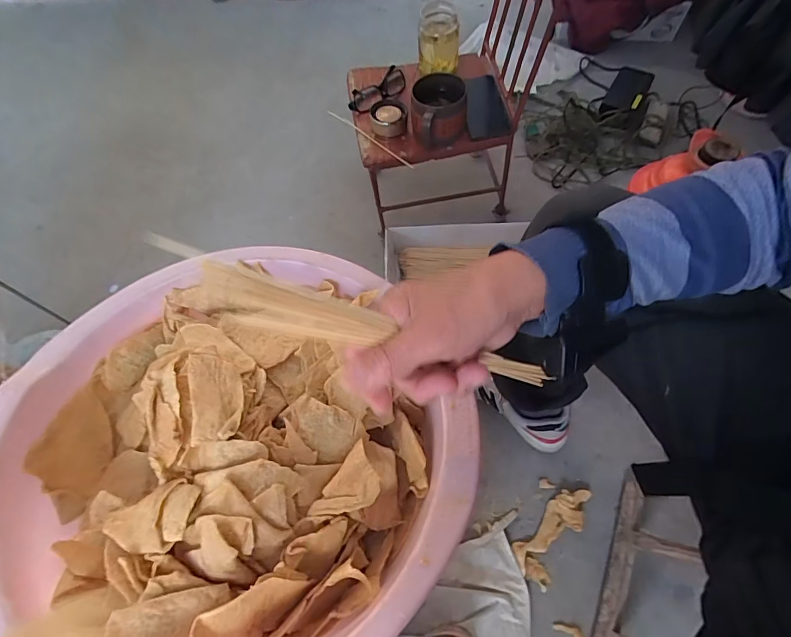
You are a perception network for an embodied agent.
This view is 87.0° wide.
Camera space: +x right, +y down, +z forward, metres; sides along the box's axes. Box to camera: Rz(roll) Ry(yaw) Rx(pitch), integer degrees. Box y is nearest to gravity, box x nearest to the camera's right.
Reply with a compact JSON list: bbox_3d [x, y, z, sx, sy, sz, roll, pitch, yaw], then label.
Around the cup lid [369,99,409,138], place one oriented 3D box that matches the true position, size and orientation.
[{"bbox_3d":[-0.012,-0.364,0.753,0.065,0.031,0.060,-1,63,2],"label":"cup lid"}]

